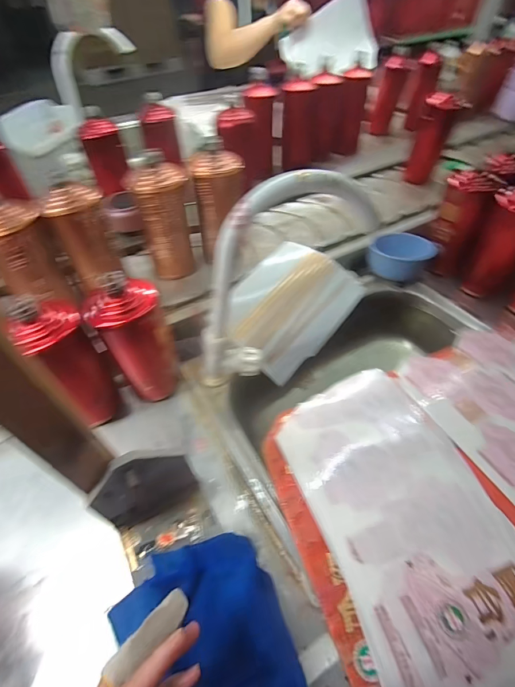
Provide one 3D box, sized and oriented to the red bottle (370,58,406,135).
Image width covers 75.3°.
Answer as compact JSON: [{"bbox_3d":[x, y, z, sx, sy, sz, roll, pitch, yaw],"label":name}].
[{"bbox_3d":[0.349,-0.647,0.895,0.058,0.176,0.049,23,54,16],"label":"red bottle"}]

